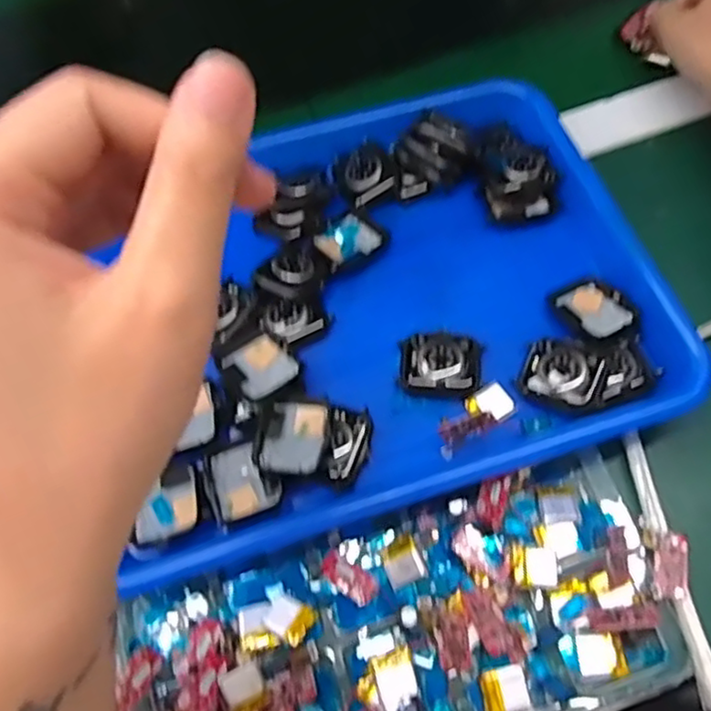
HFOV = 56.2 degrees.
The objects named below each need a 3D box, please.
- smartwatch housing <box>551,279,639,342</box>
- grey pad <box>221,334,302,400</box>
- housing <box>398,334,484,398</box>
[{"bbox_3d":[0.132,-0.025,0.366,0.034,0.010,0.037,-29,64,-11],"label":"smartwatch housing"},{"bbox_3d":[-0.049,0.005,0.347,0.032,0.012,0.037,-31,64,-12],"label":"grey pad"},{"bbox_3d":[0.046,0.004,0.356,0.043,0.010,0.032,4,62,6],"label":"housing"}]

